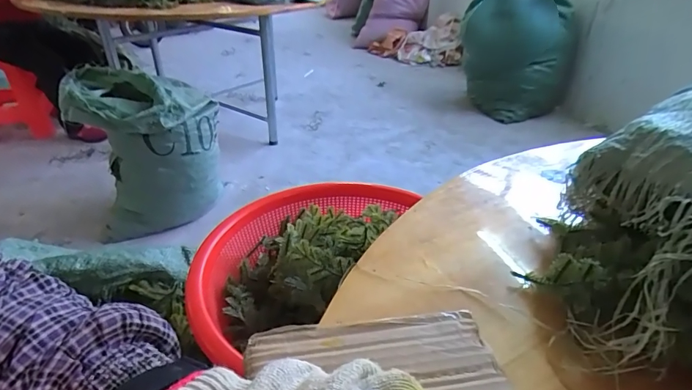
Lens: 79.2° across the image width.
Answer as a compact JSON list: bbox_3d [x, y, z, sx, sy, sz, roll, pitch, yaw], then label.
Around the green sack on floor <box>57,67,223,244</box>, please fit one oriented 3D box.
[{"bbox_3d":[-0.704,-0.144,1.543,0.458,0.556,0.346,-14,35,-22],"label":"green sack on floor"}]

